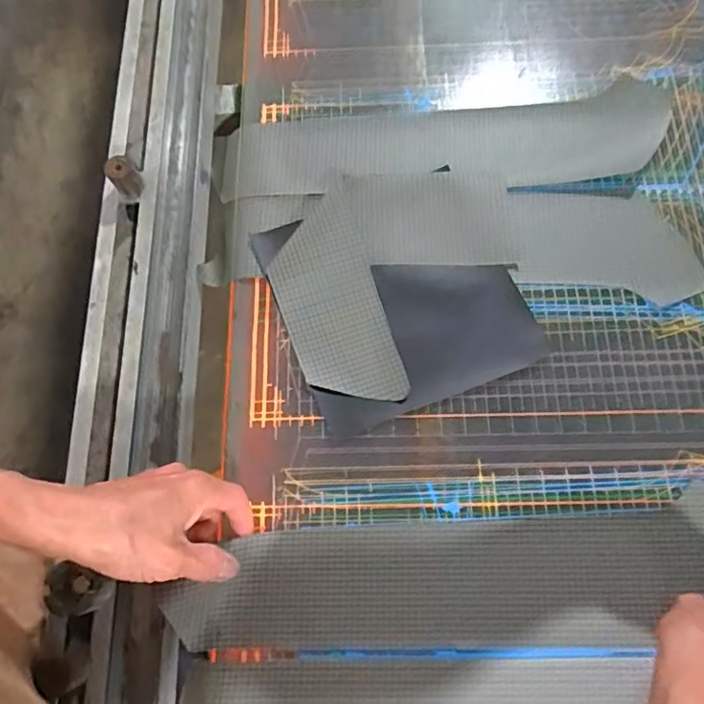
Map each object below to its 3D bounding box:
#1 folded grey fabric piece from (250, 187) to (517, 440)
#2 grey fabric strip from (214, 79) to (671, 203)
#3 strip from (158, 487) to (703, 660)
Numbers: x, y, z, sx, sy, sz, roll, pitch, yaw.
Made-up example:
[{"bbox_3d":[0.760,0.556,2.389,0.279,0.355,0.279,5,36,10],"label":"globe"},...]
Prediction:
[{"bbox_3d":[0.048,-0.062,0.474,0.221,0.018,0.209,-22,74,-4],"label":"folded grey fabric piece"},{"bbox_3d":[0.083,-0.194,0.514,0.426,0.005,0.096,-6,74,1],"label":"grey fabric strip"},{"bbox_3d":[0.090,0.170,0.402,0.431,0.025,0.091,-6,74,-1],"label":"strip"}]

